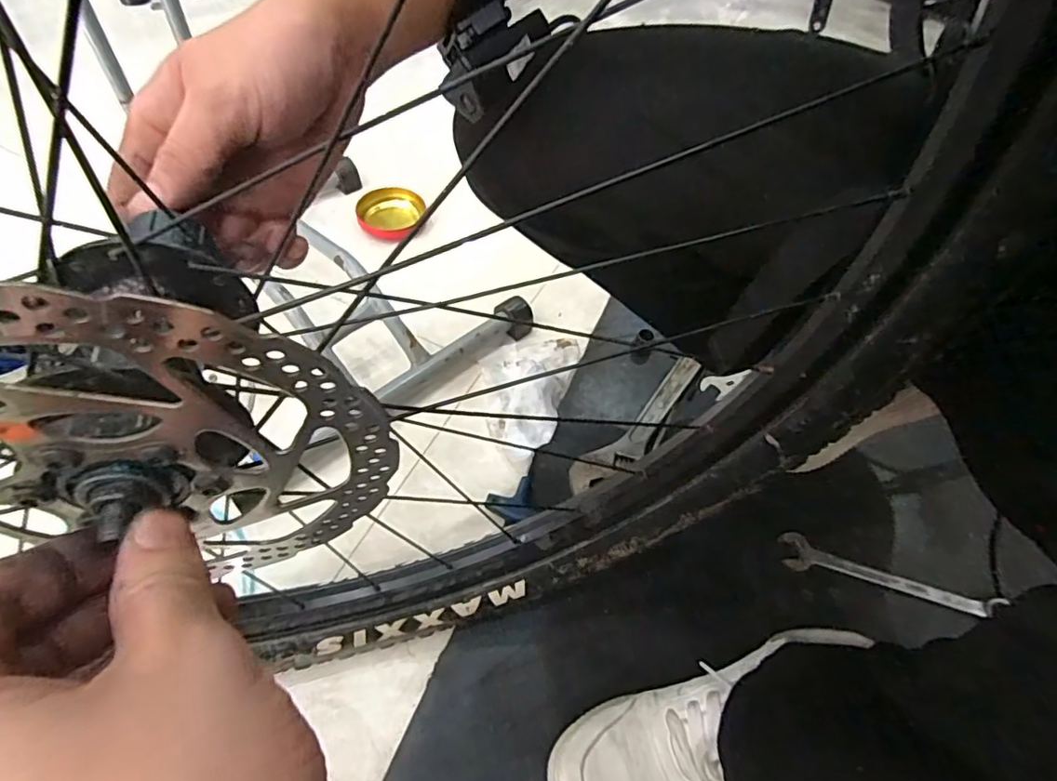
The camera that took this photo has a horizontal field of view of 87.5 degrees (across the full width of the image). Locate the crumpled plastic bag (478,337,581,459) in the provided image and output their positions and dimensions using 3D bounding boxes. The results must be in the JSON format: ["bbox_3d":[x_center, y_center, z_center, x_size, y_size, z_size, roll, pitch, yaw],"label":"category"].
[{"bbox_3d":[-0.004,-0.003,0.647,0.111,0.025,0.180,9,56,3],"label":"crumpled plastic bag"}]

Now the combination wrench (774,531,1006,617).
[{"bbox_3d":[0.358,0.183,0.550,0.209,0.011,0.039,13,56,5],"label":"combination wrench"}]

